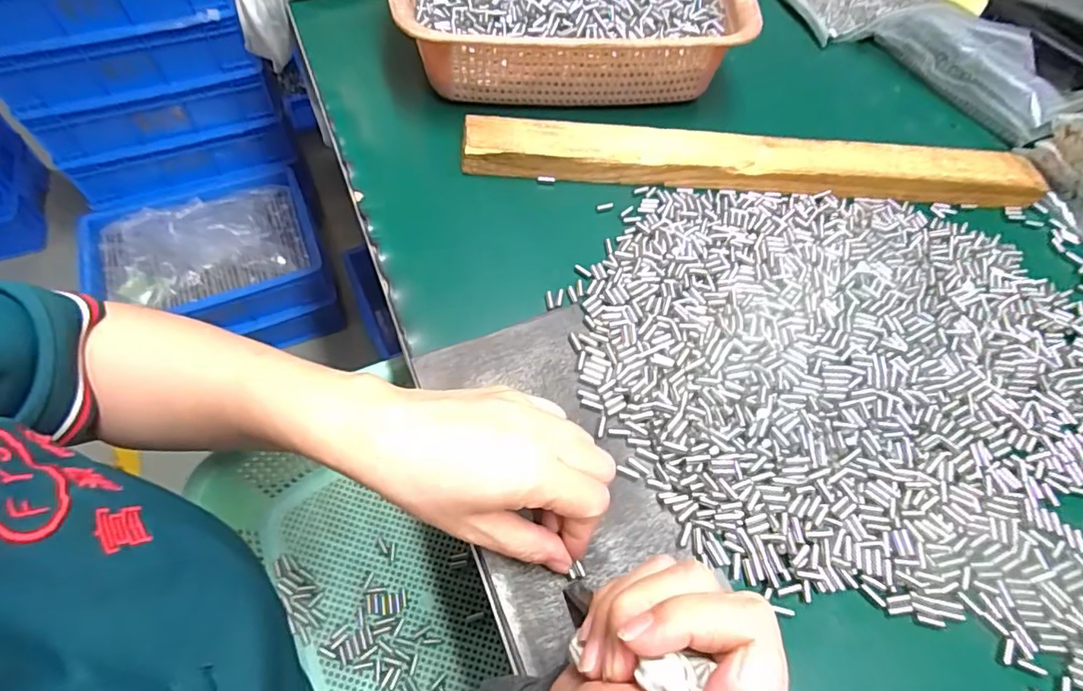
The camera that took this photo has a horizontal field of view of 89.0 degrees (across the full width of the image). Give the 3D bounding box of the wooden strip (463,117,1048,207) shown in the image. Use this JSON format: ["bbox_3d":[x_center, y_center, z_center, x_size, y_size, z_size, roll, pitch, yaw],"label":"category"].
[{"bbox_3d":[0.160,-0.143,0.421,0.431,0.022,0.042,3,60,-1],"label":"wooden strip"}]

